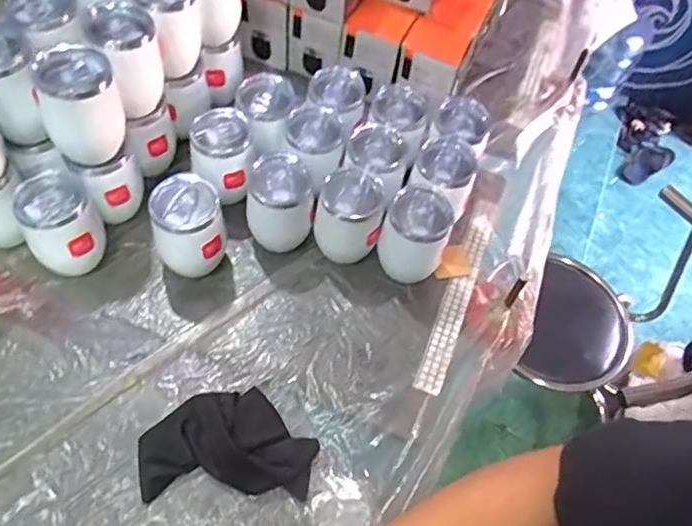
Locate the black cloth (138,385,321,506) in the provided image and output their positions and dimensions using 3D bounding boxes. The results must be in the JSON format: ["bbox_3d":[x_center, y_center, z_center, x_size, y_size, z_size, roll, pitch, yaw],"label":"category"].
[{"bbox_3d":[-0.124,0.186,0.632,0.177,0.041,0.108,1,56,-5],"label":"black cloth"}]

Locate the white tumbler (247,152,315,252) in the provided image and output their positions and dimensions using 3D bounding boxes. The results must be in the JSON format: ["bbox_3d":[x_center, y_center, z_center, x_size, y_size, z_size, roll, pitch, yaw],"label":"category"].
[{"bbox_3d":[-0.081,-0.079,0.754,0.080,0.099,0.074,3,55,-4],"label":"white tumbler"}]

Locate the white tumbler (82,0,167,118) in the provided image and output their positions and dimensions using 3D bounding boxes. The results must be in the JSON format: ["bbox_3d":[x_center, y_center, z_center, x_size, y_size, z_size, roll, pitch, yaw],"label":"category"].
[{"bbox_3d":[-0.262,-0.245,0.720,0.076,0.111,0.089,-16,58,-15],"label":"white tumbler"}]

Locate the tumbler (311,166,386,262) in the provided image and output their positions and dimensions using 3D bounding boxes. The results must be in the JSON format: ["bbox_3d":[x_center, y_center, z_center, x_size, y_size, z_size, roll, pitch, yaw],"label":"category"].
[{"bbox_3d":[0.003,-0.065,0.757,0.085,0.098,0.078,3,55,-4],"label":"tumbler"}]

